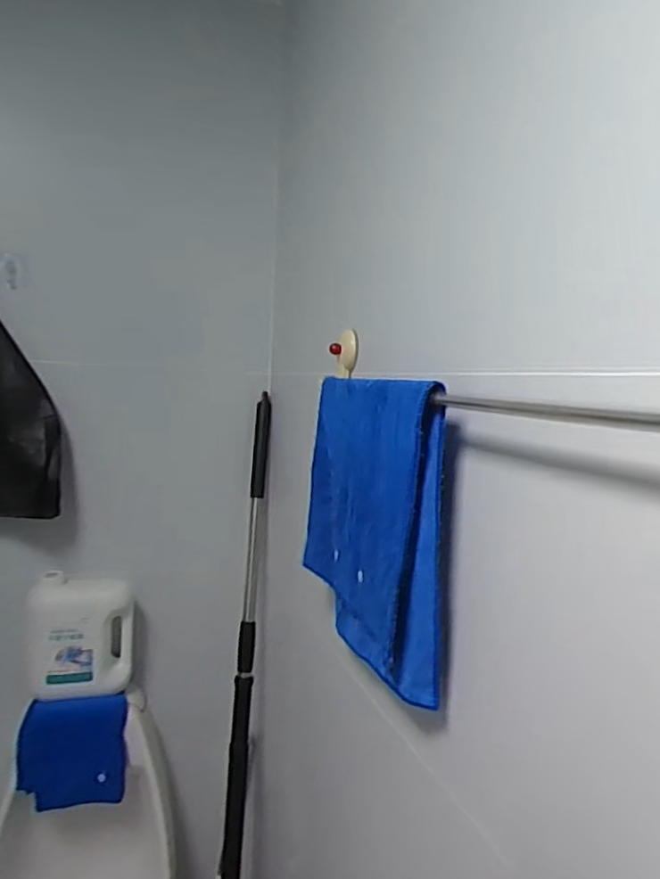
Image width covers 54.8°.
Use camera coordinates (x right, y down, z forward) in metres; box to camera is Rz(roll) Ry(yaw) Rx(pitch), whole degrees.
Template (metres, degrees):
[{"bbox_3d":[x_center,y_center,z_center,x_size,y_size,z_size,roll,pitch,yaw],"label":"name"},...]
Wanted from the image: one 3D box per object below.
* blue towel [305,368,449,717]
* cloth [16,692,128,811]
[{"bbox_3d":[0.038,0.085,0.662,0.046,0.279,0.264,1,5,-20],"label":"blue towel"},{"bbox_3d":[-0.390,0.473,0.967,0.150,0.150,0.046,1,5,-25],"label":"cloth"}]

